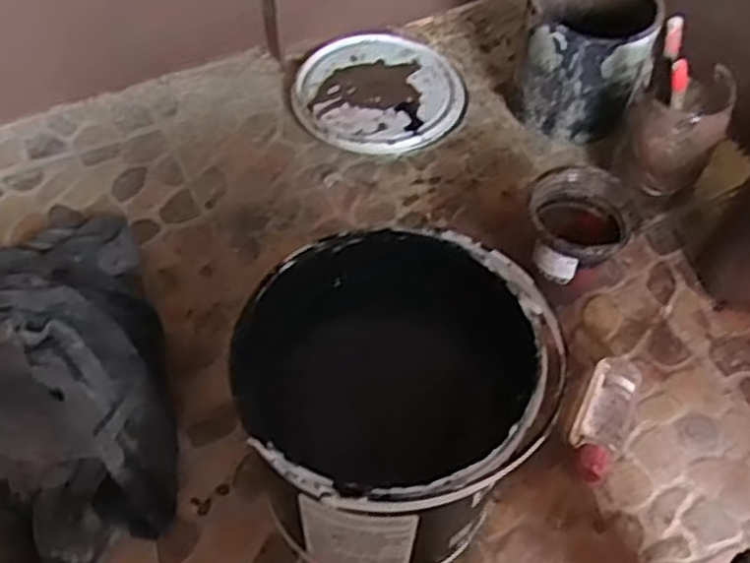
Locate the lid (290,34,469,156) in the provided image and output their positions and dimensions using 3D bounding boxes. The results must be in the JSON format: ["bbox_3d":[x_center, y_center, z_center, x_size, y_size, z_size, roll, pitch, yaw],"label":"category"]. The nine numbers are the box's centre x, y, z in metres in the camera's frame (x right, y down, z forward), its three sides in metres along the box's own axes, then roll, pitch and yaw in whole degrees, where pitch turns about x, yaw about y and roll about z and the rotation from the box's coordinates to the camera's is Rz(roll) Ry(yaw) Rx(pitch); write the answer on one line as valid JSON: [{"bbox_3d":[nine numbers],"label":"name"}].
[{"bbox_3d":[0.002,-0.203,0.826,0.176,0.024,0.173,1,55,-2],"label":"lid"}]

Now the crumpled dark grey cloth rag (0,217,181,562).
[{"bbox_3d":[-0.269,0.072,0.570,0.214,0.100,0.321,-8,56,-8],"label":"crumpled dark grey cloth rag"}]

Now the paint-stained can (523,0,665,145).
[{"bbox_3d":[0.215,-0.236,0.795,0.123,0.131,0.130,1,55,-2],"label":"paint-stained can"}]

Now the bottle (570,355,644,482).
[{"bbox_3d":[0.183,0.109,0.608,0.039,0.032,0.103,24,57,14],"label":"bottle"}]

